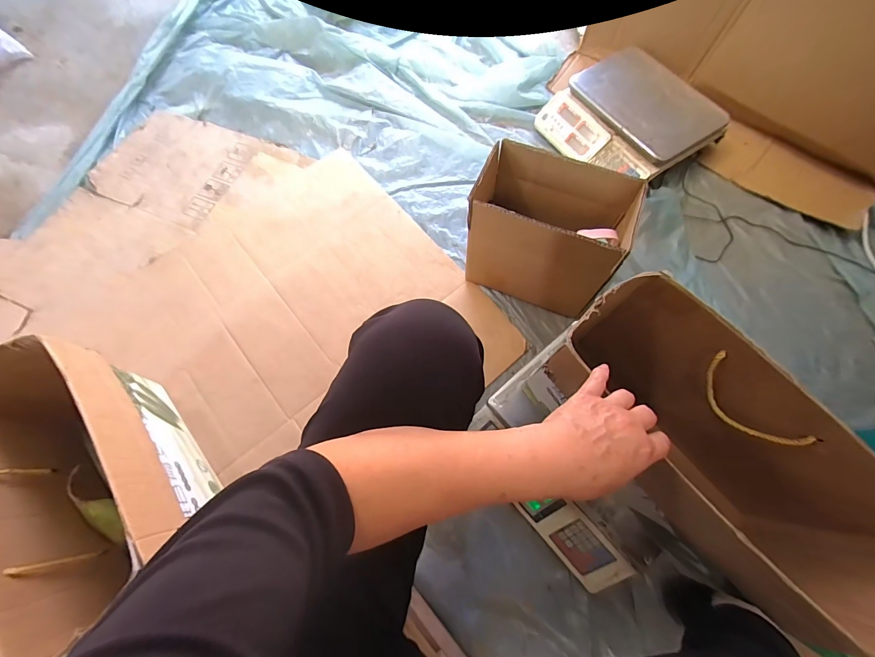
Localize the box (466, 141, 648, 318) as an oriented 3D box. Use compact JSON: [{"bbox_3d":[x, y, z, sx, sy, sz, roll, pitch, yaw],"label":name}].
[{"bbox_3d":[0.198,-0.172,0.713,0.258,0.248,0.164,21,72,10],"label":"box"}]

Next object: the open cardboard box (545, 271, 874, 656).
[{"bbox_3d":[0.304,0.146,0.468,0.166,0.241,0.366,-34,72,-10],"label":"open cardboard box"}]

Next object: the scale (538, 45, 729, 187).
[{"bbox_3d":[0.465,-0.520,0.908,0.284,0.121,0.344,-34,72,-10],"label":"scale"}]

